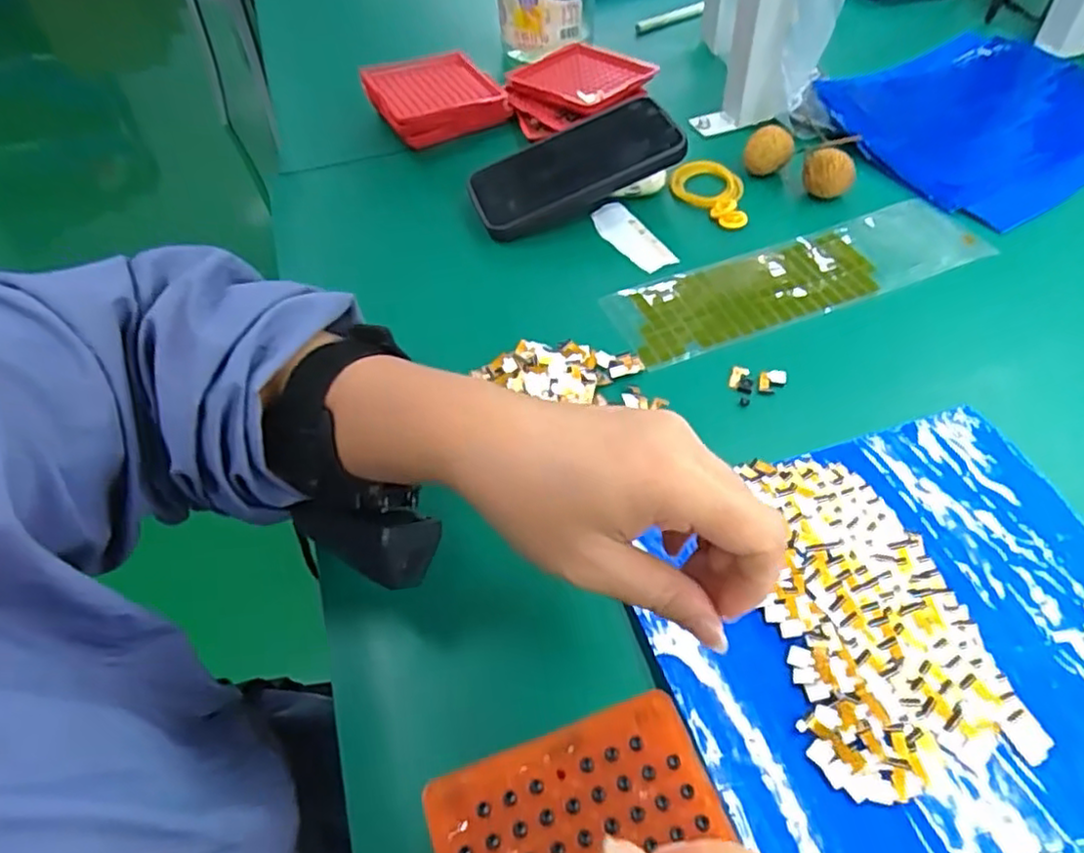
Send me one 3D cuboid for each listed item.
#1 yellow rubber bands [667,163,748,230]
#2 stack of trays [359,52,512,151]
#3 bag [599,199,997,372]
[{"bbox_3d":[0.128,-0.180,0.518,0.054,0.014,0.066,4,52,6],"label":"yellow rubber bands"},{"bbox_3d":[-0.094,-0.285,0.580,0.098,0.033,0.094,-25,54,-16],"label":"stack of trays"},{"bbox_3d":[0.176,-0.104,0.464,0.266,0.006,0.078,-18,53,-11],"label":"bag"}]

